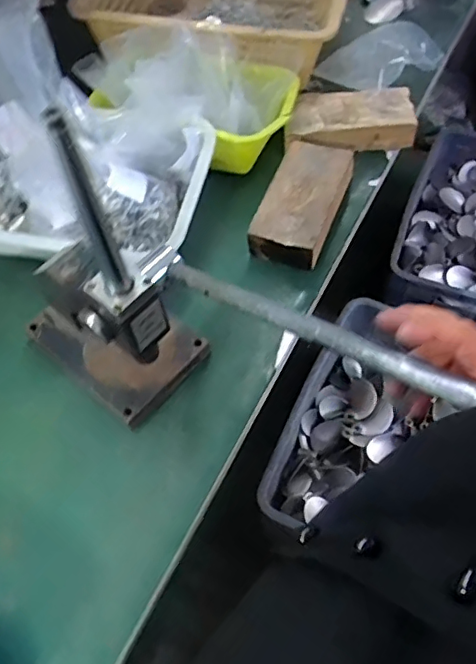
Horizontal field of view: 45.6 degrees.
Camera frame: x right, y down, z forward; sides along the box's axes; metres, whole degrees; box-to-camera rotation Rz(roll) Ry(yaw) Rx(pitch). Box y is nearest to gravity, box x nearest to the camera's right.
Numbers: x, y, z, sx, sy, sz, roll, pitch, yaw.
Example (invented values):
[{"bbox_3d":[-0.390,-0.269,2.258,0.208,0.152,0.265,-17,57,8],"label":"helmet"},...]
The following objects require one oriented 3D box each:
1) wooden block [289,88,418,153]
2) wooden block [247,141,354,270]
[{"bbox_3d":[0.156,-0.298,0.801,0.174,0.051,0.080,0,59,3],"label":"wooden block"},{"bbox_3d":[0.086,-0.168,0.737,0.092,0.049,0.180,18,62,14],"label":"wooden block"}]

